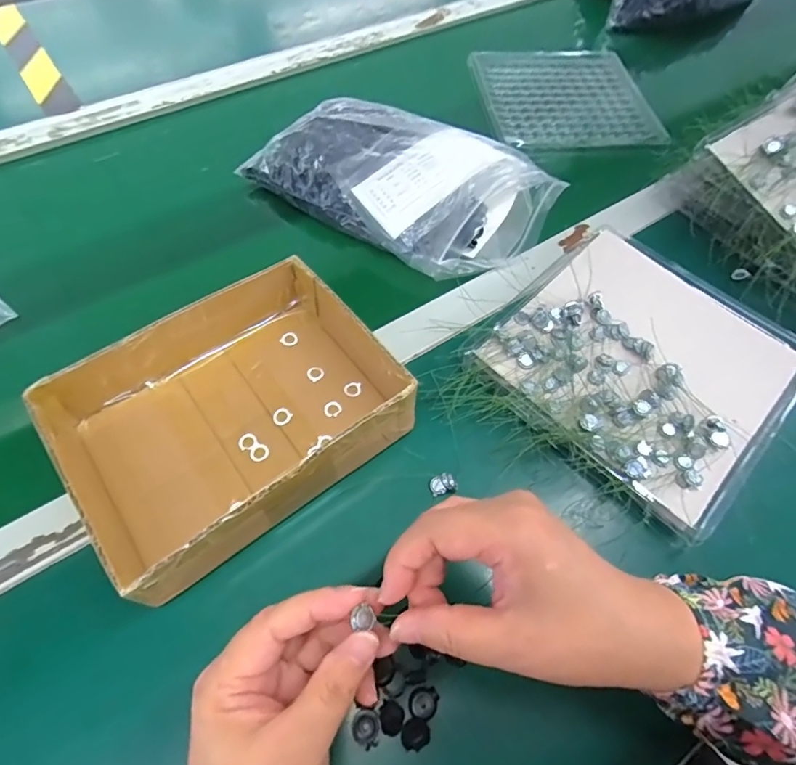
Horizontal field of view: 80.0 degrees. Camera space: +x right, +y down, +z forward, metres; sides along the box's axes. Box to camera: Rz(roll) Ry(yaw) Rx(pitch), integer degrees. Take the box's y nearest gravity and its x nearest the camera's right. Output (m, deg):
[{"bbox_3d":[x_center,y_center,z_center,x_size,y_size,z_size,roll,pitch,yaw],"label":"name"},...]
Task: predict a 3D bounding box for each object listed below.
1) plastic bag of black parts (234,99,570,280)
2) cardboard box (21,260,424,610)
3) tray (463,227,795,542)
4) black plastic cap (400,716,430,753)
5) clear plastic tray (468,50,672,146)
[{"bbox_3d":[0.000,-0.205,0.473,0.289,0.058,0.150,29,64,14],"label":"plastic bag of black parts"},{"bbox_3d":[-0.112,0.020,0.332,0.205,0.062,0.157,-34,67,-19],"label":"cardboard box"},{"bbox_3d":[0.192,-0.018,0.376,0.200,0.029,0.206,39,67,18],"label":"tray"},{"bbox_3d":[0.010,0.197,0.266,0.016,0.005,0.014,-31,66,-17],"label":"black plastic cap"},{"bbox_3d":[0.212,-0.376,0.613,0.210,0.019,0.233,-6,61,-5],"label":"clear plastic tray"}]

